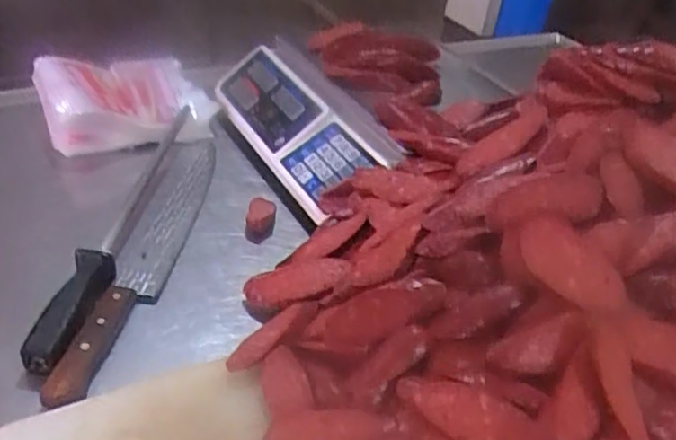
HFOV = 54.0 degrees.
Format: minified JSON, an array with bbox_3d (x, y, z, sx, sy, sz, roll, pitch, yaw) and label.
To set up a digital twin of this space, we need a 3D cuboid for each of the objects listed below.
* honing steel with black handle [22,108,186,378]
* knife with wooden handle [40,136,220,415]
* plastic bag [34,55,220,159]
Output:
[{"bbox_3d":[-0.213,-0.005,0.657,0.040,0.030,0.378,6,36,-1],"label":"honing steel with black handle"},{"bbox_3d":[-0.180,0.018,0.649,0.056,0.016,0.401,7,36,0],"label":"knife with wooden handle"},{"bbox_3d":[-0.266,-0.150,0.817,0.187,0.075,0.164,-20,43,-32],"label":"plastic bag"}]

